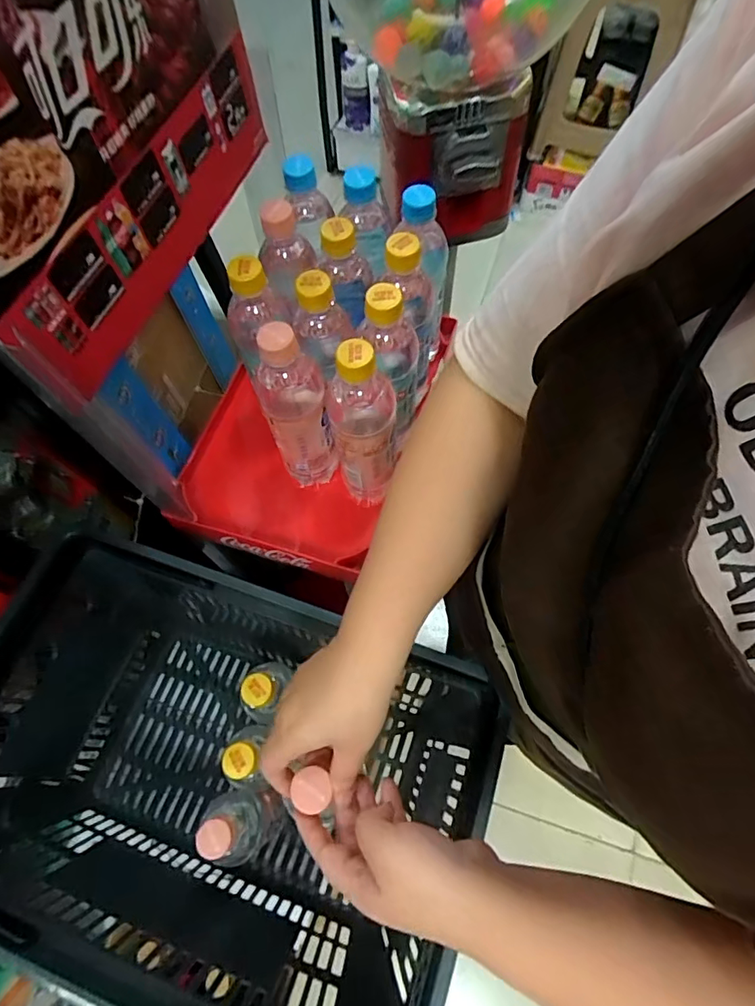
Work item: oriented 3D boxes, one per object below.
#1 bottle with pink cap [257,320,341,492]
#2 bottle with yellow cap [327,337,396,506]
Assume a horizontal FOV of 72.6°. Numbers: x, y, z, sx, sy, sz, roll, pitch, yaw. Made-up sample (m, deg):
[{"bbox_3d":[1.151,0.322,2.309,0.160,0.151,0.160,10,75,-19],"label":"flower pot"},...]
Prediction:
[{"bbox_3d":[-0.075,-0.085,0.483,0.056,0.194,0.050,-18,66,-6],"label":"bottle with pink cap"},{"bbox_3d":[-0.014,-0.071,0.472,0.057,0.194,0.059,-9,66,-2],"label":"bottle with yellow cap"}]

